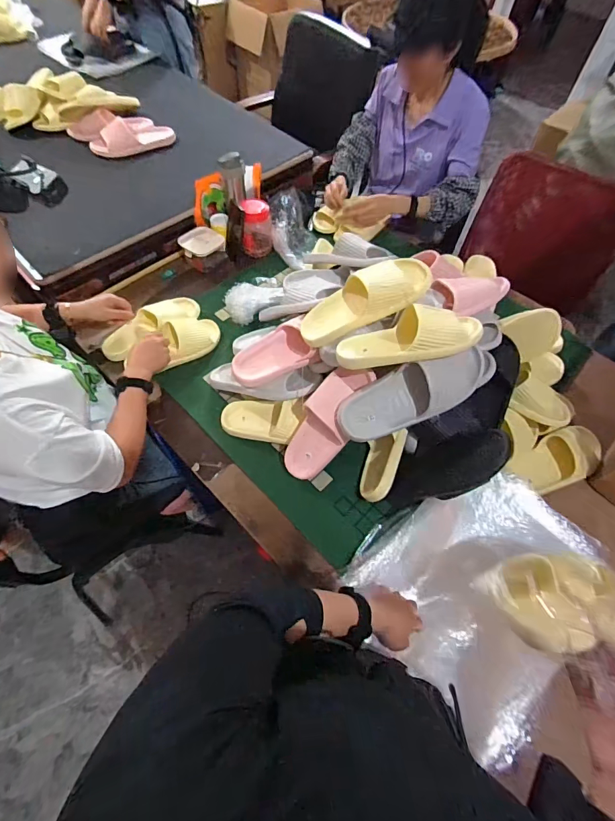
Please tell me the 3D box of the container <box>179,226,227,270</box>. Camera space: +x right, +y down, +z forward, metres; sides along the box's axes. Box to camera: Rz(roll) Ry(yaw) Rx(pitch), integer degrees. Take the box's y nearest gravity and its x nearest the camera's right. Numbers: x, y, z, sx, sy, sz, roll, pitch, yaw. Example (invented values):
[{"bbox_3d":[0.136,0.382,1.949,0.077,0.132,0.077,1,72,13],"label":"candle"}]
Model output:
[{"bbox_3d":[-0.299,-0.466,1.127,0.118,0.072,0.094,-30,66,-18],"label":"container"}]

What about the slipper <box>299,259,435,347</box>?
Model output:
[{"bbox_3d":[0.092,-0.199,0.696,0.243,0.069,0.091,-23,57,25],"label":"slipper"}]

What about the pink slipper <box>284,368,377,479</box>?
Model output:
[{"bbox_3d":[0.035,0.027,0.748,0.104,0.262,0.068,33,22,16],"label":"pink slipper"}]

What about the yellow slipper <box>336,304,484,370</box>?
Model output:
[{"bbox_3d":[0.168,-0.125,0.656,0.234,0.063,0.089,-11,59,14],"label":"yellow slipper"}]

